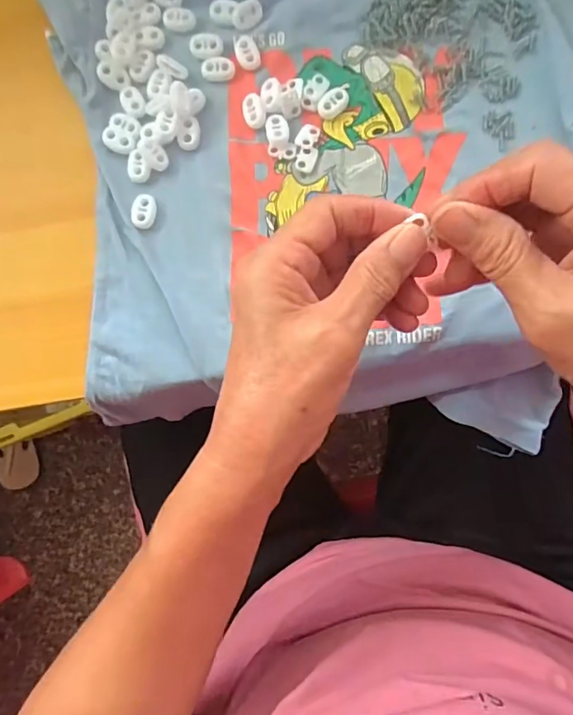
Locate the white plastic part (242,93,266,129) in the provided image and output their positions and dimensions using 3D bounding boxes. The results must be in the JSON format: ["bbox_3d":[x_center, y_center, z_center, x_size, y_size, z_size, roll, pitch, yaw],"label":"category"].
[{"bbox_3d":[-0.021,-0.163,0.320,0.014,0.006,0.023,-12,84,1],"label":"white plastic part"}]

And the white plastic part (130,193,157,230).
[{"bbox_3d":[-0.094,-0.096,0.319,0.015,0.005,0.023,5,84,3],"label":"white plastic part"}]

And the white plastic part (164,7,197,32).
[{"bbox_3d":[-0.074,-0.234,0.334,0.022,0.004,0.016,4,84,3],"label":"white plastic part"}]

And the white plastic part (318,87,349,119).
[{"bbox_3d":[0.031,-0.170,0.321,0.024,0.004,0.014,-37,84,-1],"label":"white plastic part"}]

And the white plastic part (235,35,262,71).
[{"bbox_3d":[-0.026,-0.206,0.325,0.014,0.004,0.024,-18,84,1],"label":"white plastic part"}]

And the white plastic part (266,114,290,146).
[{"bbox_3d":[-0.006,-0.150,0.319,0.015,0.004,0.021,-8,84,2],"label":"white plastic part"}]

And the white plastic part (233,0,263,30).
[{"bbox_3d":[-0.026,-0.234,0.330,0.022,0.004,0.015,-30,84,-1],"label":"white plastic part"}]

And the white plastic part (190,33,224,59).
[{"bbox_3d":[-0.054,-0.212,0.327,0.022,0.004,0.017,-5,84,2],"label":"white plastic part"}]

